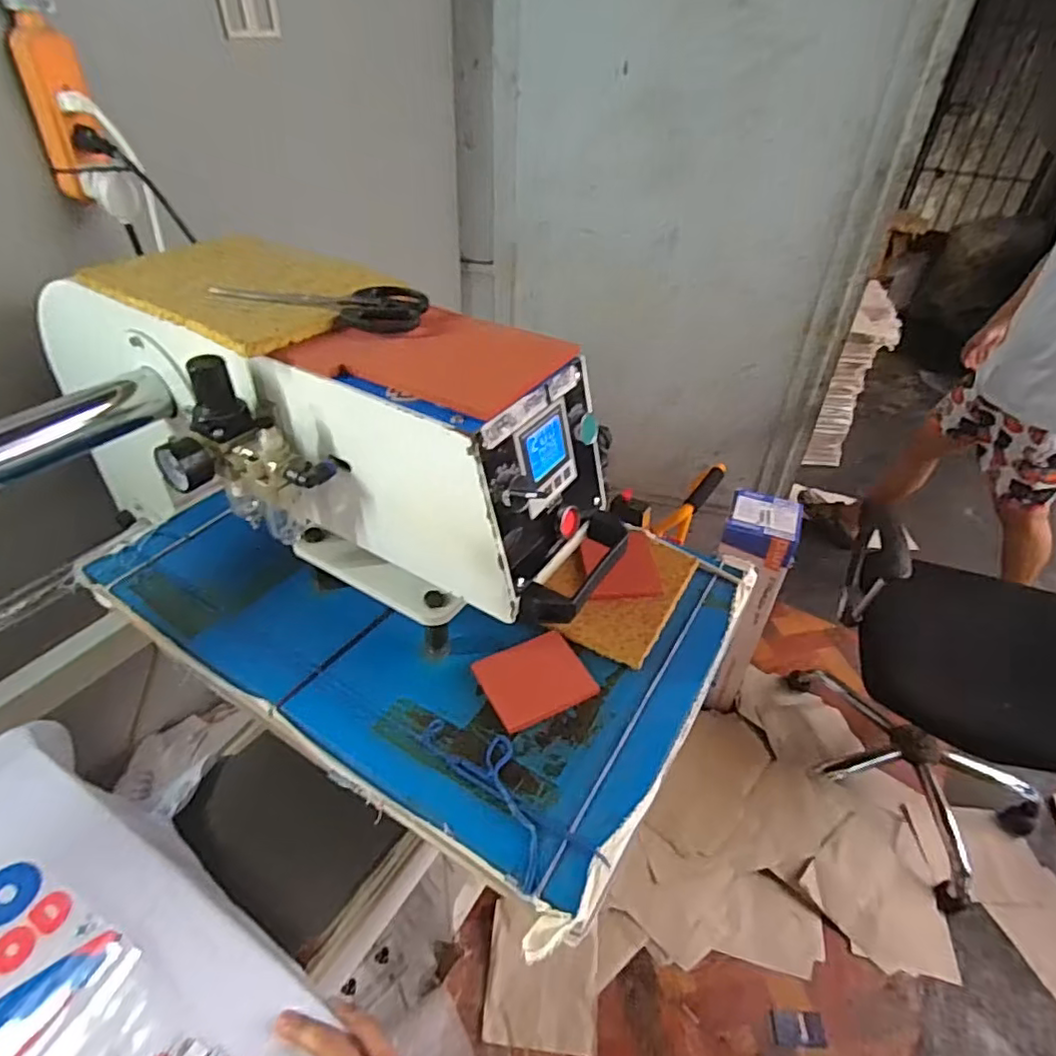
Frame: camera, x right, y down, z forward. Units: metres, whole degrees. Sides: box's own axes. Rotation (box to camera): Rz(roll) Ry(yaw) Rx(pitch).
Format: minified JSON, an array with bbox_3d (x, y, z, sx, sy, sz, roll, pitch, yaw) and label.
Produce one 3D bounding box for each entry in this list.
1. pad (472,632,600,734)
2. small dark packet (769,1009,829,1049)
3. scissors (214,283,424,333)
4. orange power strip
[{"bbox_3d":[0.006,0.135,0.551,0.092,0.008,0.076,-18,44,-23],"label":"pad"},{"bbox_3d":[0.518,0.964,1.179,0.107,0.009,0.056,3,39,0],"label":"small dark packet"},{"bbox_3d":[-0.171,-0.199,0.525,0.181,0.015,0.069,15,41,15],"label":"scissors"},{"bbox_3d":[-0.521,-0.468,0.693,0.066,0.167,0.031,-3,40,-7],"label":"orange power strip"}]

